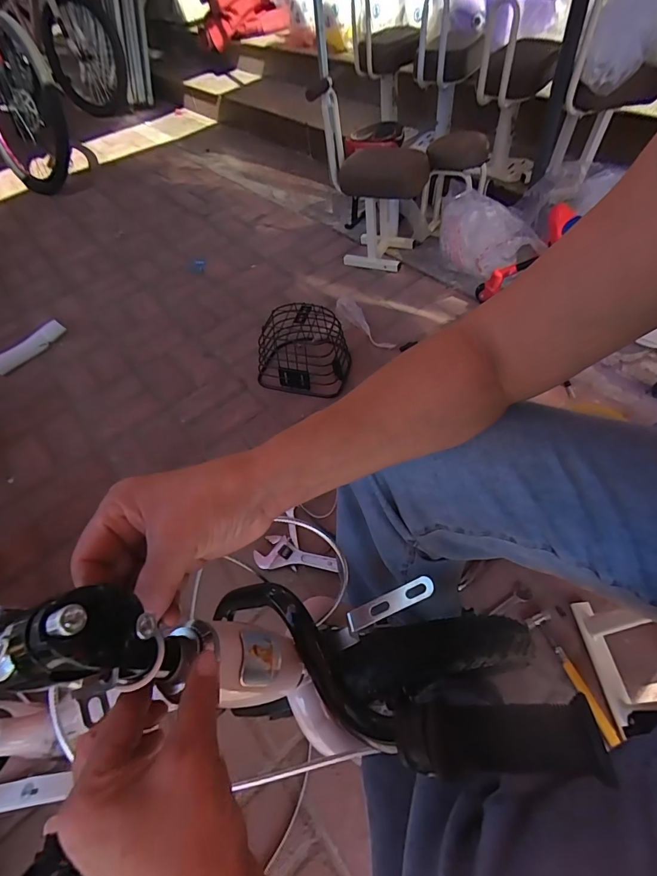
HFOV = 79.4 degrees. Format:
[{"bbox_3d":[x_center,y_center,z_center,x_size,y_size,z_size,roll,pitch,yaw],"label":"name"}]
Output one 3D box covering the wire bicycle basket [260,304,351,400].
[{"bbox_3d":[-0.067,-0.240,1.050,0.237,0.164,0.188,7,55,12],"label":"wire bicycle basket"}]

